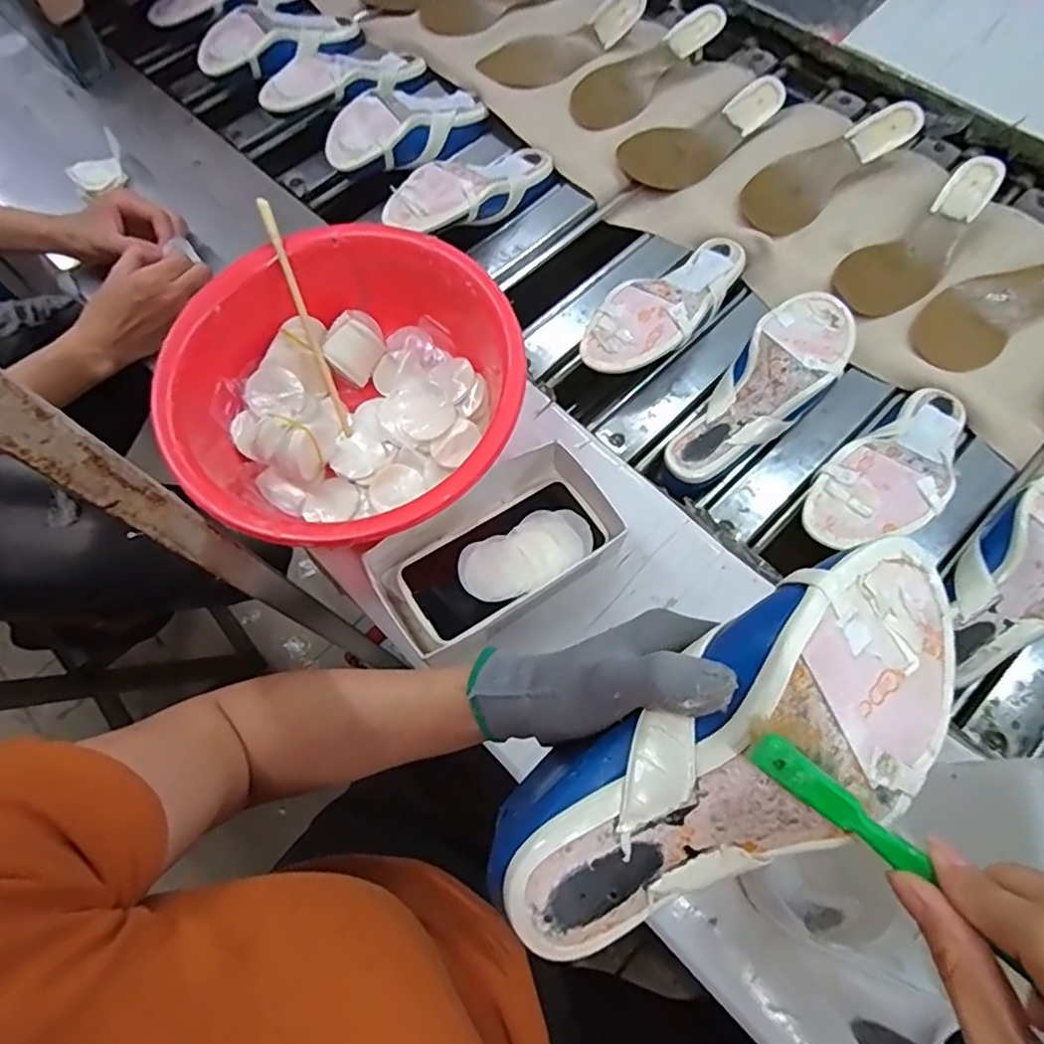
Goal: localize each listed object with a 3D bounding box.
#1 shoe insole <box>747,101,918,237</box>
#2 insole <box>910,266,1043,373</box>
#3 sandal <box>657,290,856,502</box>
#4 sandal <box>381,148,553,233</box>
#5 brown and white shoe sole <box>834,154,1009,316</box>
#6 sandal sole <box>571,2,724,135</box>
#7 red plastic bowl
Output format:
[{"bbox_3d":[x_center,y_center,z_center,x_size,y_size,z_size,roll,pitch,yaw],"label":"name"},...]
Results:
[{"bbox_3d":[0.354,-0.411,0.712,0.210,0.023,0.076,-34,71,4],"label":"shoe insole"},{"bbox_3d":[0.503,-0.232,0.624,0.225,0.036,0.085,-28,71,-8],"label":"insole"},{"bbox_3d":[0.223,-0.117,0.580,0.083,0.058,0.239,42,92,16],"label":"sandal"},{"bbox_3d":[-0.052,-0.375,0.688,0.218,0.050,0.084,-34,71,-26],"label":"sandal"},{"bbox_3d":[0.433,-0.303,0.655,0.227,0.041,0.086,-38,72,-11],"label":"brown and white shoe sole"},{"bbox_3d":[0.148,-0.589,0.785,0.221,0.044,0.092,-42,73,-12],"label":"sandal sole"},{"bbox_3d":[-0.143,-0.102,0.516,0.257,0.097,0.274,-1,69,2],"label":"red plastic bowl"}]

